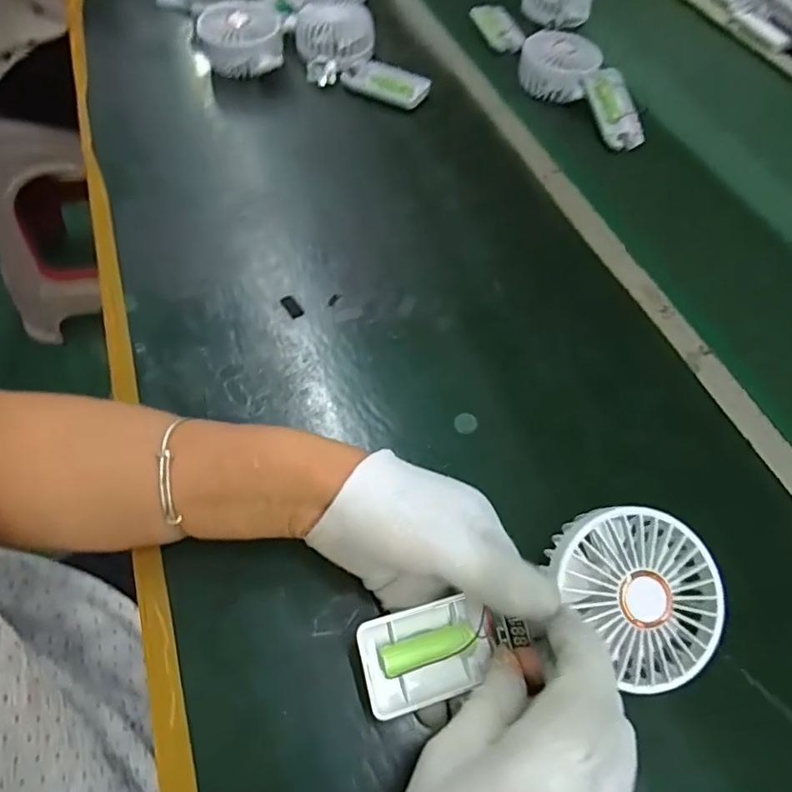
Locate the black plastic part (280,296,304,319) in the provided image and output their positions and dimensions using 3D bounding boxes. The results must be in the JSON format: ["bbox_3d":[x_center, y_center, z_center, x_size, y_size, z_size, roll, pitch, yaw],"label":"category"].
[{"bbox_3d":[-0.083,-0.071,0.432,0.011,0.004,0.022,-34,65,-22],"label":"black plastic part"}]

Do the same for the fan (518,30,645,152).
[{"bbox_3d":[0.213,-0.343,0.606,0.067,0.056,0.170,-31,65,-23],"label":"fan"}]

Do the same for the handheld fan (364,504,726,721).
[{"bbox_3d":[0.074,0.115,0.274,0.181,0.034,0.079,-16,59,0],"label":"handheld fan"}]

